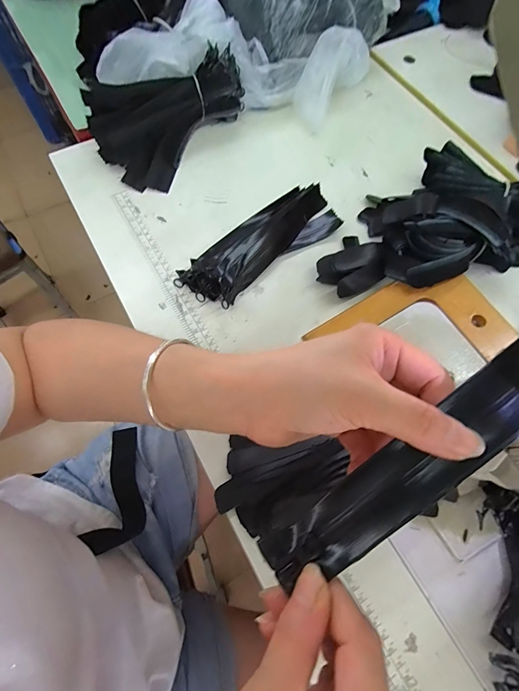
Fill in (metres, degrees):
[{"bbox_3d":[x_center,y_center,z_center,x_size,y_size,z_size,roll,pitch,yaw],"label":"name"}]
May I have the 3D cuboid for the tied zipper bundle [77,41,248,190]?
[{"bbox_3d":[-0.122,-0.313,0.461,0.122,0.075,0.211,35,72,13],"label":"tied zipper bundle"}]

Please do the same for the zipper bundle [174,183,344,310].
[{"bbox_3d":[0.004,-0.124,0.411,0.210,0.027,0.076,-38,73,-14],"label":"zipper bundle"}]

